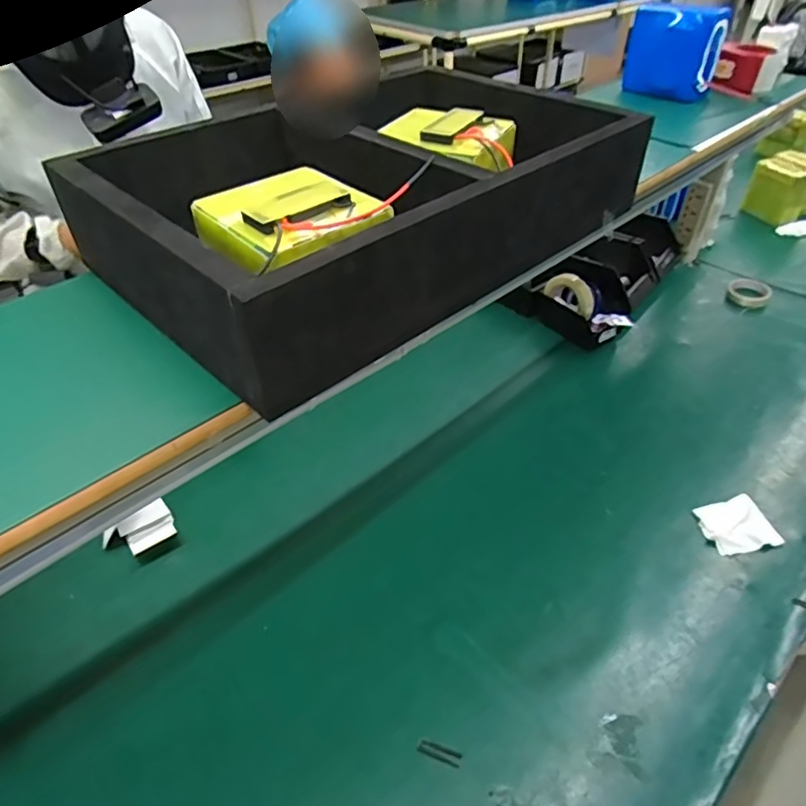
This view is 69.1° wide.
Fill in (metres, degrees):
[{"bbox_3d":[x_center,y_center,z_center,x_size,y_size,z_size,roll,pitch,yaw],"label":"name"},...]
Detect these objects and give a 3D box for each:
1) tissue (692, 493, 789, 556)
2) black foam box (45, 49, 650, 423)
[{"bbox_3d":[0.521,0.190,0.915,0.107,0.015,0.095,-8,42,-8],"label":"tissue"},{"bbox_3d":[-0.038,-0.243,0.659,0.550,0.108,0.371,-34,51,-31],"label":"black foam box"}]

